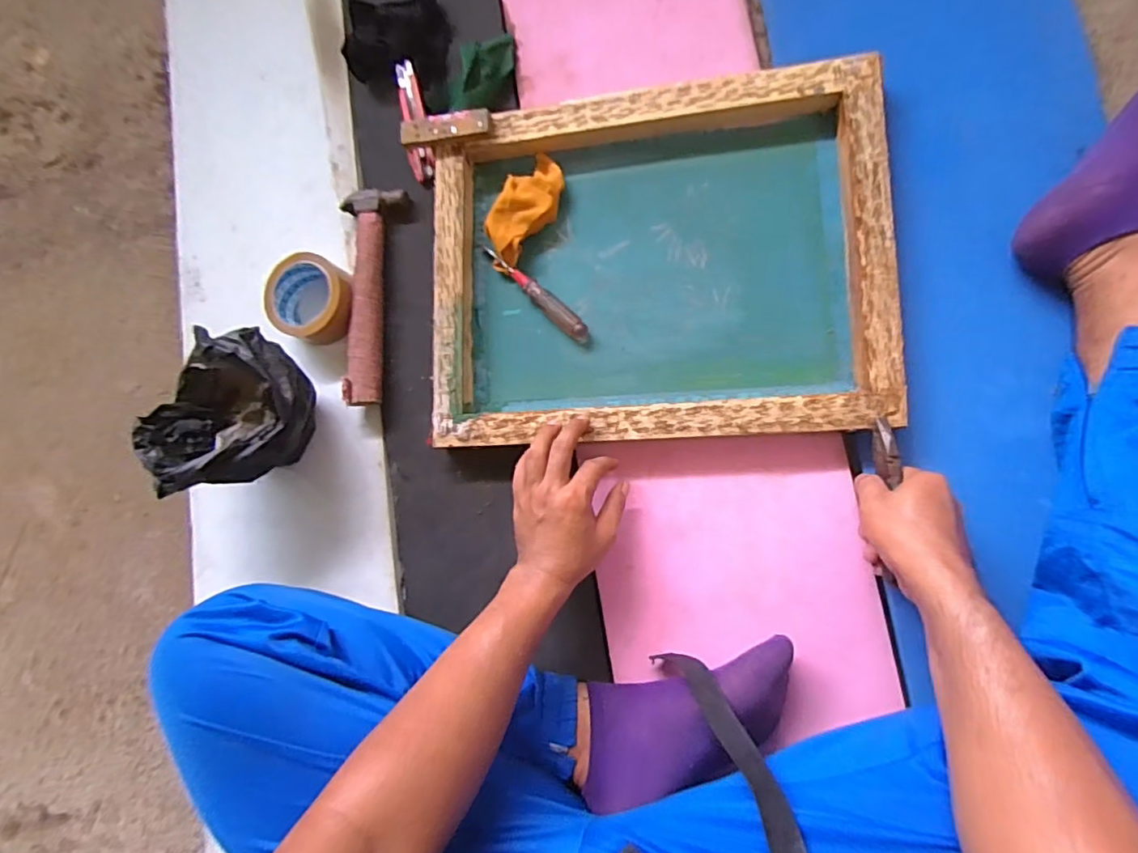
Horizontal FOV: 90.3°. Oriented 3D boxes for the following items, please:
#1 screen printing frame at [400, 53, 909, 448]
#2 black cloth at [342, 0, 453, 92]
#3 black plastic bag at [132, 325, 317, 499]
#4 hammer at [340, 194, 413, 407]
[{"bbox_3d":[0.081,-0.169,0.595,0.459,0.053,0.357,-3,86,8],"label":"screen printing frame"},{"bbox_3d":[-0.213,-0.483,0.697,0.134,0.033,0.117,8,88,9],"label":"black cloth"},{"bbox_3d":[-0.355,-0.014,0.630,0.140,0.150,0.167,-2,84,12],"label":"black plastic bag"},{"bbox_3d":[-0.242,-0.155,0.669,0.074,0.031,0.255,8,88,9],"label":"hammer"}]

